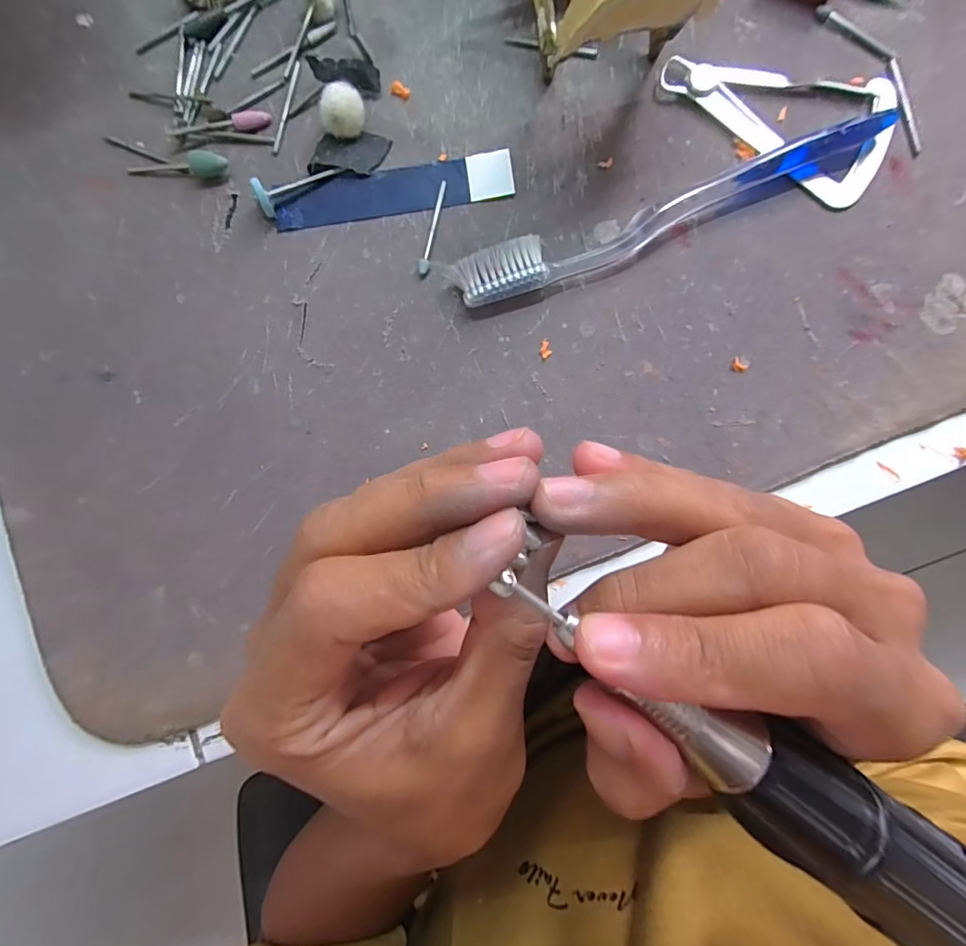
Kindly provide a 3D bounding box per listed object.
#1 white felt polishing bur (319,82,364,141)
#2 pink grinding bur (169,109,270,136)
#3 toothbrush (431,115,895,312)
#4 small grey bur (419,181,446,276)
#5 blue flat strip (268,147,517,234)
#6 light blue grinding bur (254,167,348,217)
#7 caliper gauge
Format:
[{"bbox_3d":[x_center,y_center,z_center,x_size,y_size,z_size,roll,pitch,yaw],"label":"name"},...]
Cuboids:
[{"bbox_3d":[-0.059,-0.153,0.200,0.015,0.016,0.015,0,85,2],"label":"white felt polishing bur"},{"bbox_3d":[-0.115,-0.152,0.208,0.043,0.006,0.008,-9,85,1],"label":"pink grinding bur"},{"bbox_3d":[0.078,-0.106,0.195,0.186,0.013,0.019,-20,84,0],"label":"toothbrush"},{"bbox_3d":[-0.021,-0.105,0.201,0.004,0.004,0.043,10,85,2],"label":"small grey bur"},{"bbox_3d":[-0.038,-0.122,0.204,0.101,0.004,0.022,-7,85,1],"label":"blue flat strip"},{"bbox_3d":[-0.078,-0.123,0.202,0.038,0.012,0.009,-29,84,-13],"label":"light blue grinding bur"},{"bbox_3d":[0.125,-0.145,0.203,0.096,0.004,0.060,5,85,2],"label":"caliper gauge"}]

